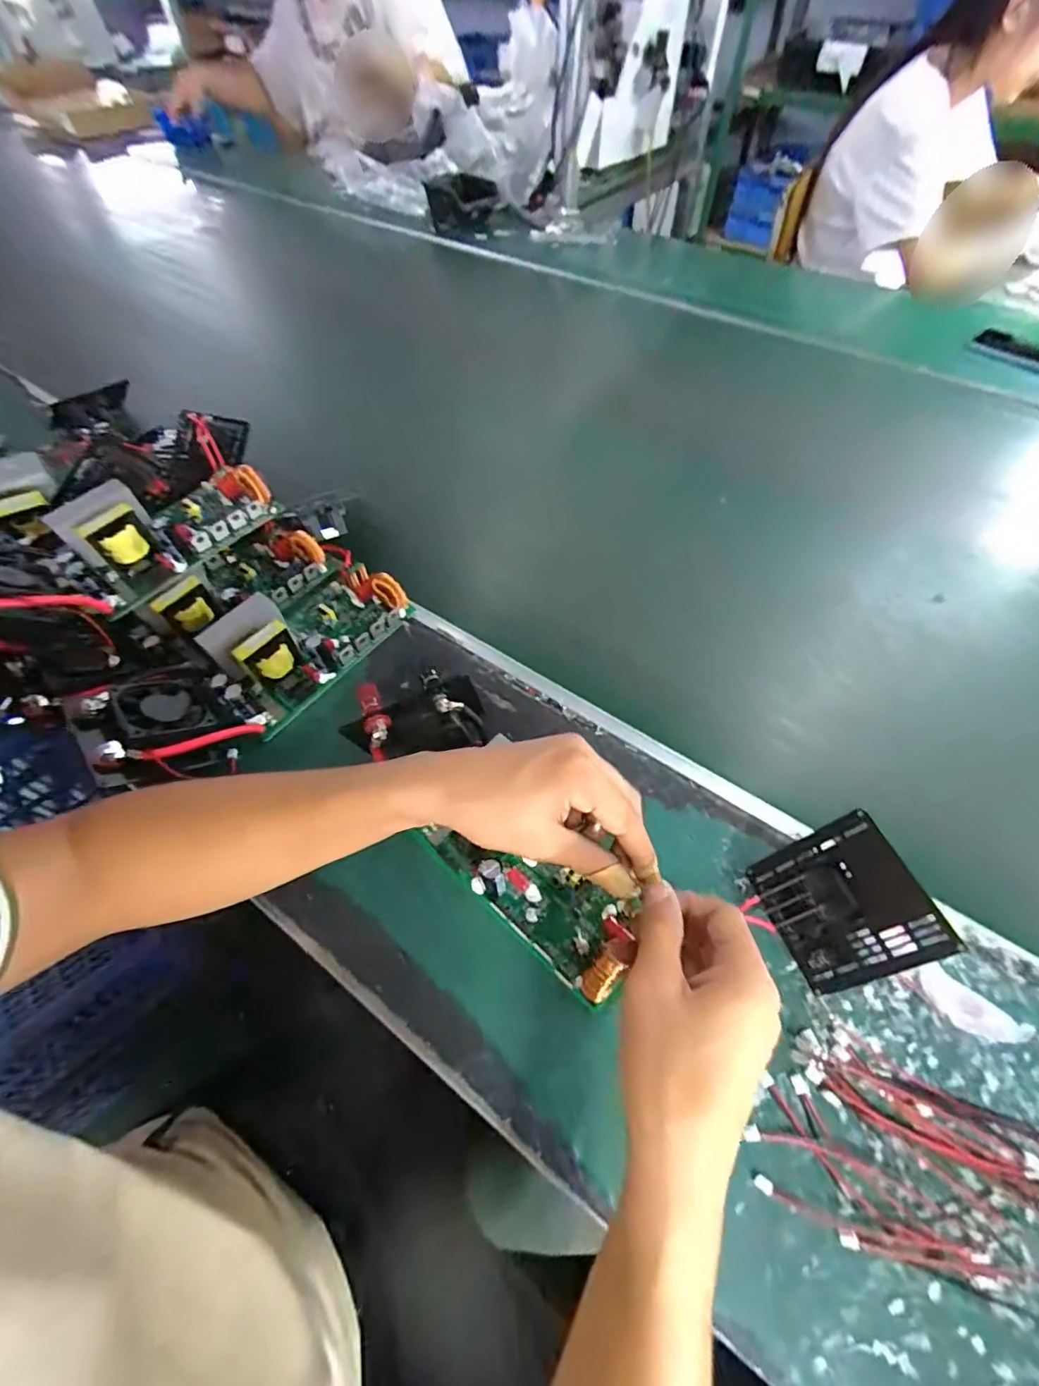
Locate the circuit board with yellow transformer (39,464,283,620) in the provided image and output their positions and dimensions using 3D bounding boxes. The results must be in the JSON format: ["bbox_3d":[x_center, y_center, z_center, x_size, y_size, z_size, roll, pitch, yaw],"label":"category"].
[{"bbox_3d":[-0.337,-0.170,0.515,0.094,0.059,0.175,34,63,21],"label":"circuit board with yellow transformer"}]

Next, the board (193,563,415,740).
[{"bbox_3d":[-0.206,-0.064,0.509,0.115,0.054,0.181,33,63,20],"label":"board"}]

